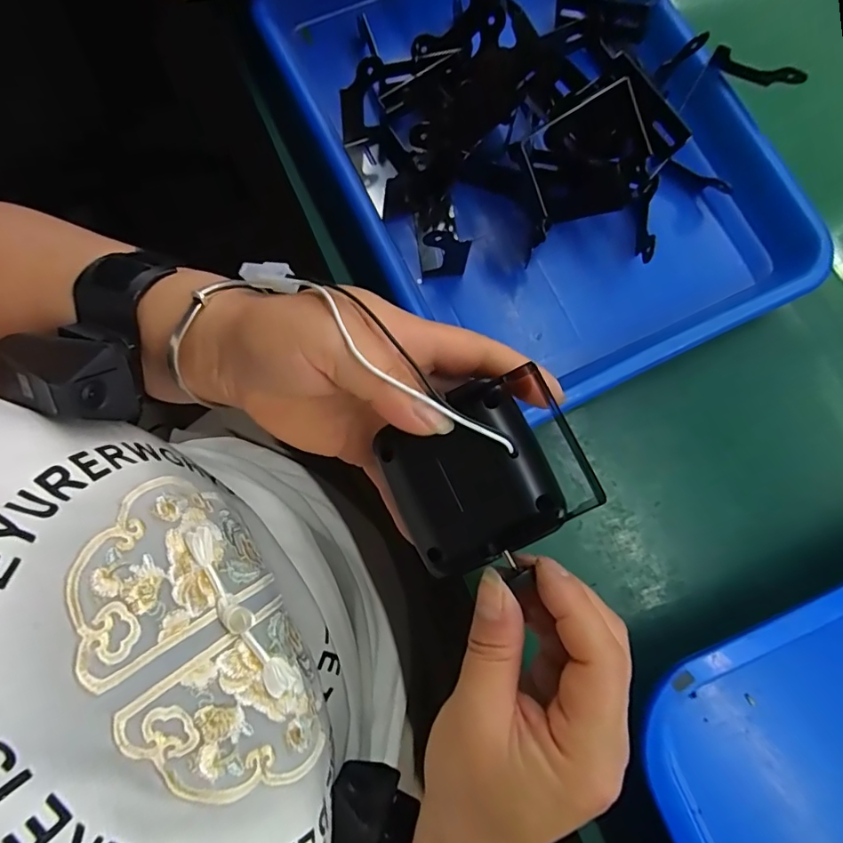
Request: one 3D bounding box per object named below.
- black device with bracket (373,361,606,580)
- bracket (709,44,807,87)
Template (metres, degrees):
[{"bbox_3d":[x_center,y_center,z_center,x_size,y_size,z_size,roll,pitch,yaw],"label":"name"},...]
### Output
[{"bbox_3d":[0.027,0.021,0.207,0.076,0.025,0.065,-24,80,-4],"label":"black device with bracket"},{"bbox_3d":[0.194,-0.204,0.296,0.050,0.020,0.009,21,80,4],"label":"bracket"}]

